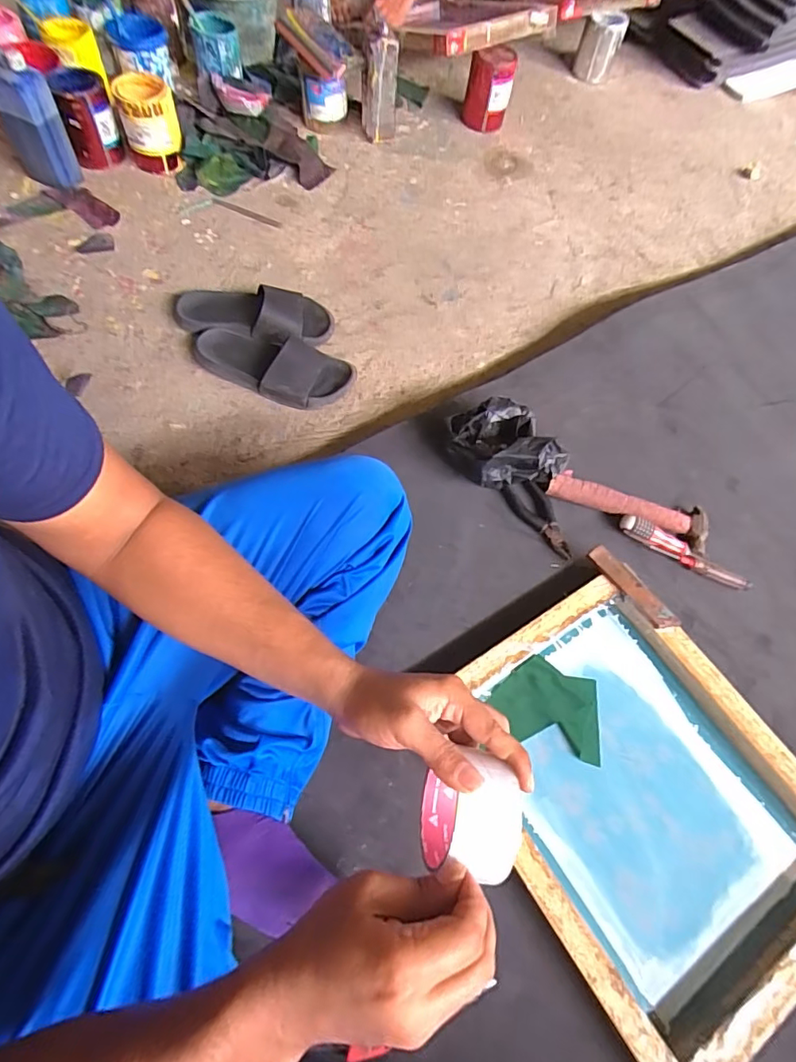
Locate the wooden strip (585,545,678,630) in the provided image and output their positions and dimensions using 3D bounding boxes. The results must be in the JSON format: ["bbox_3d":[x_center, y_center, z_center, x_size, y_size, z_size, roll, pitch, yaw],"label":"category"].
[{"bbox_3d":[0.339,0.081,0.754,0.032,0.013,0.150,-37,74,-20],"label":"wooden strip"}]

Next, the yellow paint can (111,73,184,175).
[{"bbox_3d":[-0.485,-0.794,1.031,0.109,0.132,0.119,1,68,-1],"label":"yellow paint can"}]

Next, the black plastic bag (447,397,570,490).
[{"bbox_3d":[0.168,-0.138,0.826,0.176,0.108,0.124,2,65,-3],"label":"black plastic bag"}]

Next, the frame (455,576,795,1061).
[{"bbox_3d":[0.305,0.324,0.659,0.379,0.063,0.476,-29,71,-18],"label":"frame"}]

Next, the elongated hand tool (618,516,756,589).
[{"bbox_3d":[0.445,0.035,0.812,0.211,0.024,0.036,28,70,9],"label":"elongated hand tool"}]

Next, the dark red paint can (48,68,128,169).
[{"bbox_3d":[-0.589,-0.781,0.997,0.101,0.133,0.079,-21,69,-15],"label":"dark red paint can"}]

